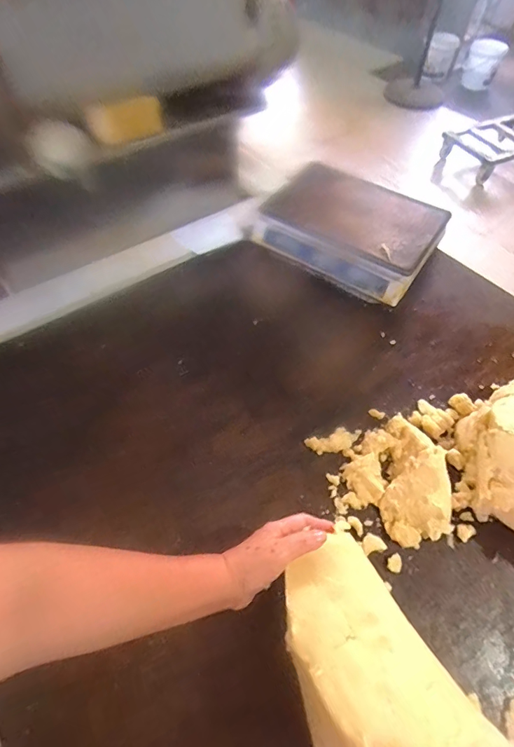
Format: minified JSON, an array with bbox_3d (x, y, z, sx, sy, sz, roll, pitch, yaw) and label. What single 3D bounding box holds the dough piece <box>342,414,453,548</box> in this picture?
[{"bbox_3d":[0.218,0.156,0.614,0.154,0.038,0.170,-36,63,-17],"label":"dough piece"}]

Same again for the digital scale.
[{"bbox_3d":[0.201,-0.305,0.872,0.388,0.103,0.271,34,66,21],"label":"digital scale"}]

